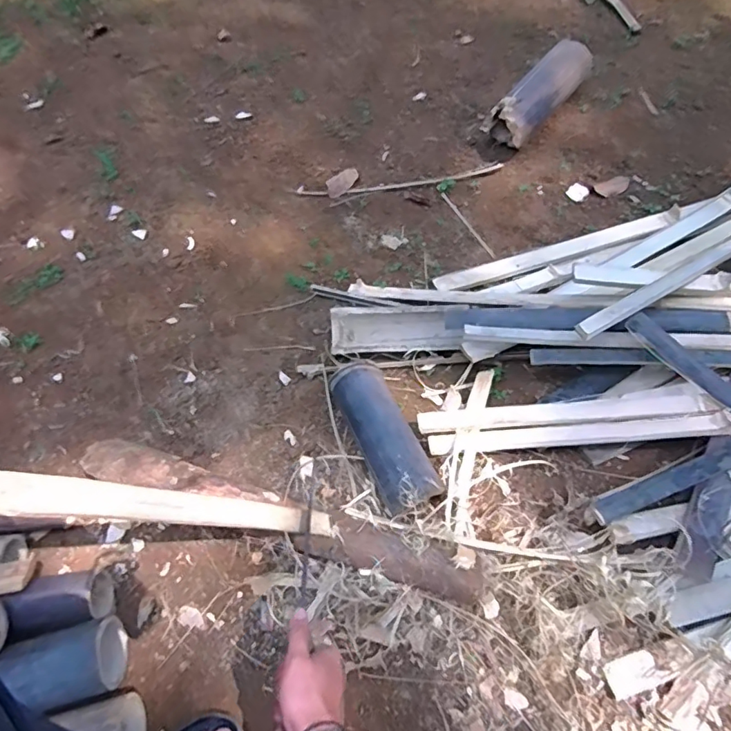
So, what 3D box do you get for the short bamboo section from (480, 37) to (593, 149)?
[{"bbox_3d":[0.409,-0.627,1.206,0.112,0.100,0.327,37,69,22],"label":"short bamboo section"}]

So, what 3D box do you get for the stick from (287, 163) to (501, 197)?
[{"bbox_3d":[0.075,-0.414,1.161,0.478,0.020,0.037,-9,59,-1],"label":"stick"}]

